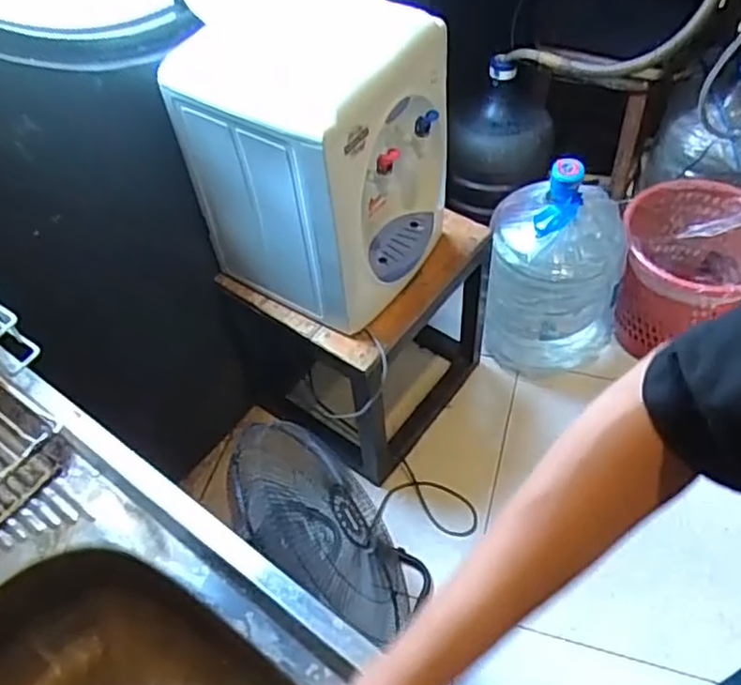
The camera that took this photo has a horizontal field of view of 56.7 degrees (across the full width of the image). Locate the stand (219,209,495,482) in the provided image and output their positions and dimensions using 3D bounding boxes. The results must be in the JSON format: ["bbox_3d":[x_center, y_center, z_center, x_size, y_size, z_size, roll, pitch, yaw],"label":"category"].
[{"bbox_3d":[0.008,-0.036,1.440,0.329,0.452,0.418,30,60,24],"label":"stand"}]

